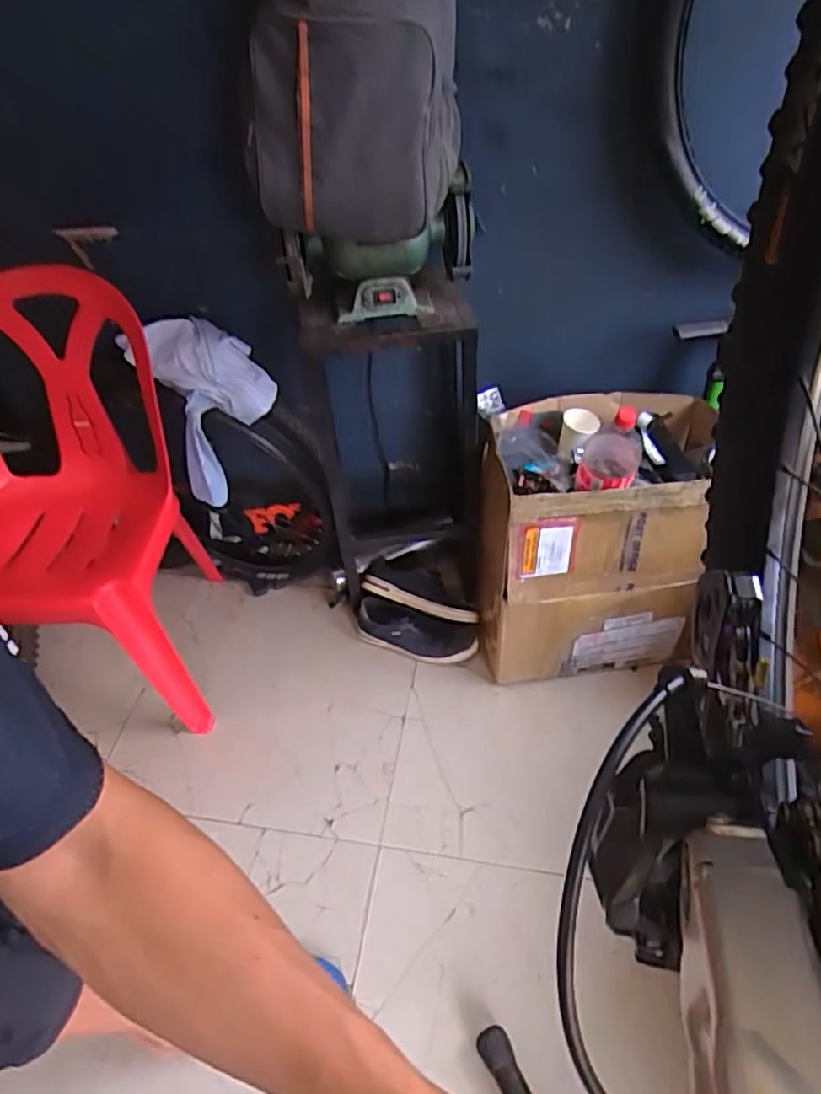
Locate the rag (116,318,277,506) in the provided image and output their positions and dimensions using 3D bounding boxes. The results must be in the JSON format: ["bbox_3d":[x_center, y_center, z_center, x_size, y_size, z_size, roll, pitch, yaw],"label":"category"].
[{"bbox_3d":[-0.390,-0.294,1.318,0.227,0.270,0.237,-27,49,-19],"label":"rag"}]

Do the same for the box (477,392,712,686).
[{"bbox_3d":[0.352,-0.028,1.300,0.425,0.476,0.351,-1,46,6],"label":"box"}]

